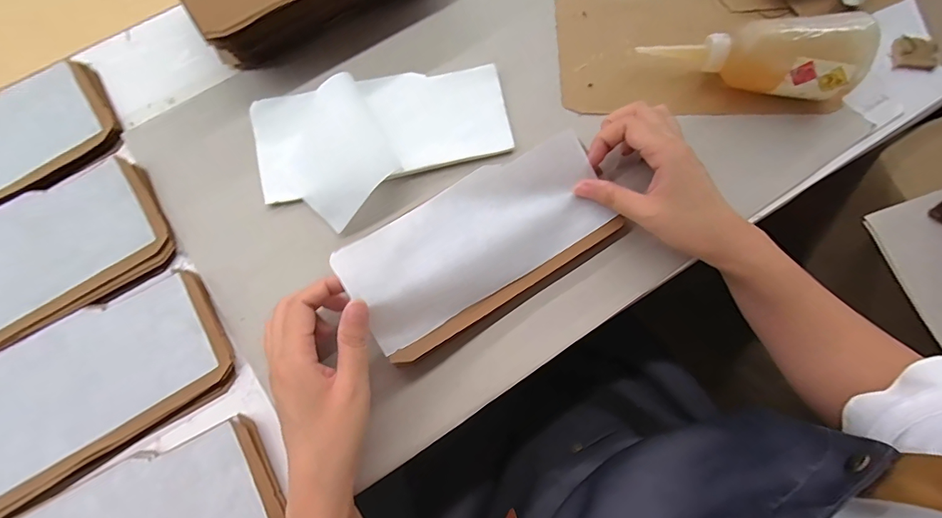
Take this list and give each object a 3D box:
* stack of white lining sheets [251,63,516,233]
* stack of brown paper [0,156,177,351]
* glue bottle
[{"bbox_3d":[-0.072,-0.103,0.368,0.214,0.025,0.113,-15,78,-4],"label":"stack of white lining sheets"},{"bbox_3d":[-0.357,0.007,0.342,0.221,0.010,0.107,-30,79,-7],"label":"stack of brown paper"},{"bbox_3d":[0.239,-0.174,0.374,0.173,0.057,0.048,11,77,19],"label":"glue bottle"}]

